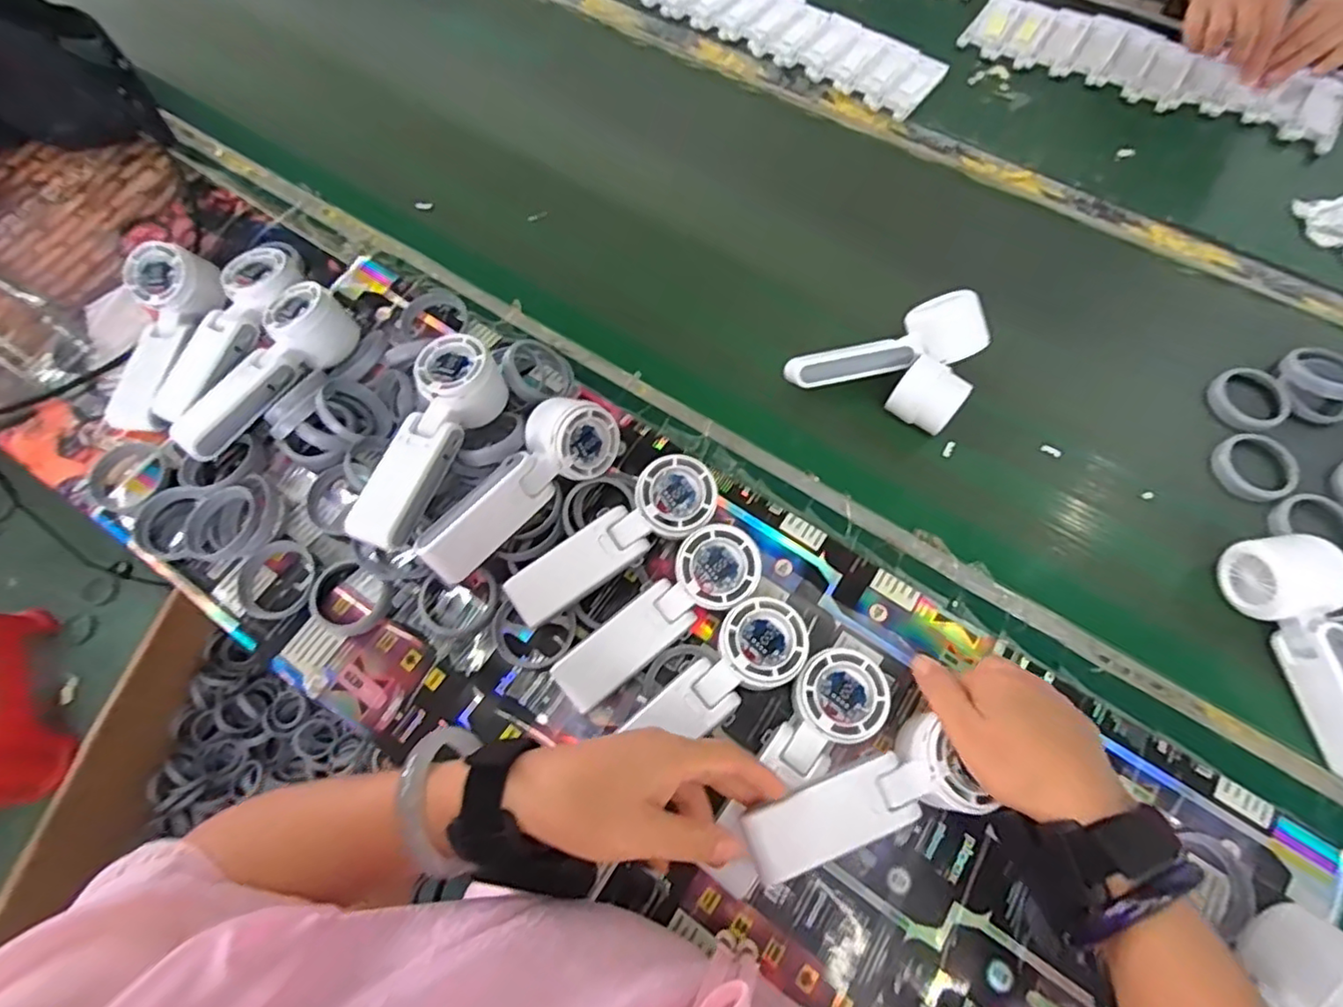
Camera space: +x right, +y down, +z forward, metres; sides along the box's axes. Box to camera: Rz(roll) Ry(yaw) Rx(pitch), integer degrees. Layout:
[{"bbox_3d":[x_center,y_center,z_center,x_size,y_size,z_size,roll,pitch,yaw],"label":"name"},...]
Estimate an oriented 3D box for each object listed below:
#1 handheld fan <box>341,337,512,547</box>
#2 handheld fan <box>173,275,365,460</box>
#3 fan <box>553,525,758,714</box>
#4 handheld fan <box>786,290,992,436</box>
[{"bbox_3d":[-0.184,-0.048,0.463,0.052,0.042,0.165,23,70,10],"label":"handheld fan"},{"bbox_3d":[-0.347,-0.110,0.530,0.065,0.053,0.171,35,73,14],"label":"handheld fan"},{"bbox_3d":[-0.007,0.080,0.433,0.159,0.031,0.051,-40,72,0],"label":"fan"},{"bbox_3d":[0.192,-0.106,0.521,0.167,0.048,0.102,-22,69,-7],"label":"handheld fan"}]

